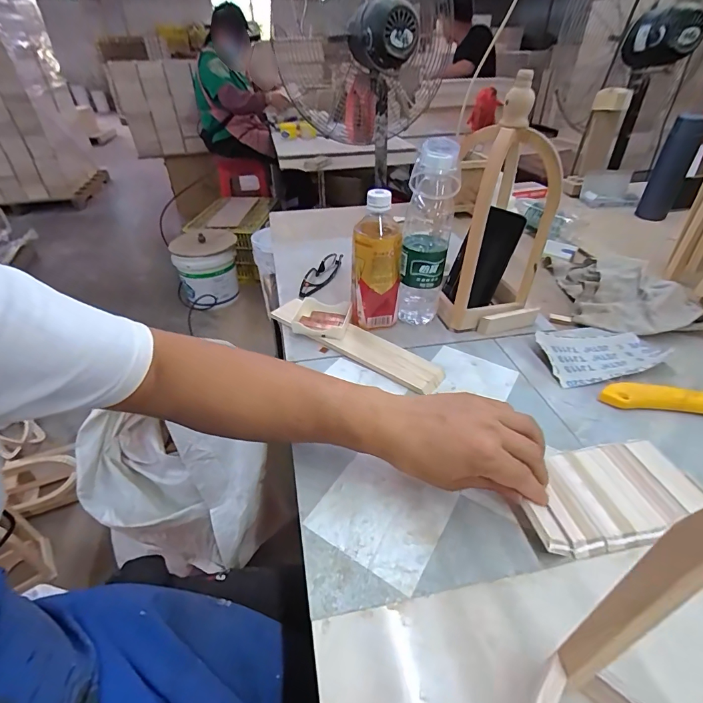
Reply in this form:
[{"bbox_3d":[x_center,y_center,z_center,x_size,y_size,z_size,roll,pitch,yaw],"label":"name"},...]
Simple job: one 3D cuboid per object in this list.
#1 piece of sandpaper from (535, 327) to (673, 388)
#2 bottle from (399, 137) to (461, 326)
[{"bbox_3d":[0.332,-0.005,0.535,0.156,0.017,0.108,-7,37,-10],"label":"piece of sandpaper"},{"bbox_3d":[0.102,-0.148,0.531,0.061,0.244,0.054,5,37,7],"label":"bottle"}]

